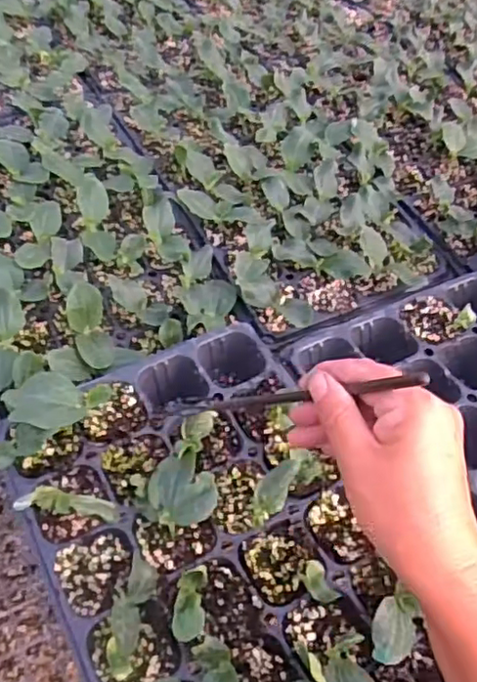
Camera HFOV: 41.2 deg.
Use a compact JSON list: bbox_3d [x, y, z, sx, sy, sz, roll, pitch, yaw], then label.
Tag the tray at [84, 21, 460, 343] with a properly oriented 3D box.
[{"bbox_3d":[-0.006,-0.260,0.824,0.251,0.065,0.629,-21,54,-20],"label":"tray"}]

